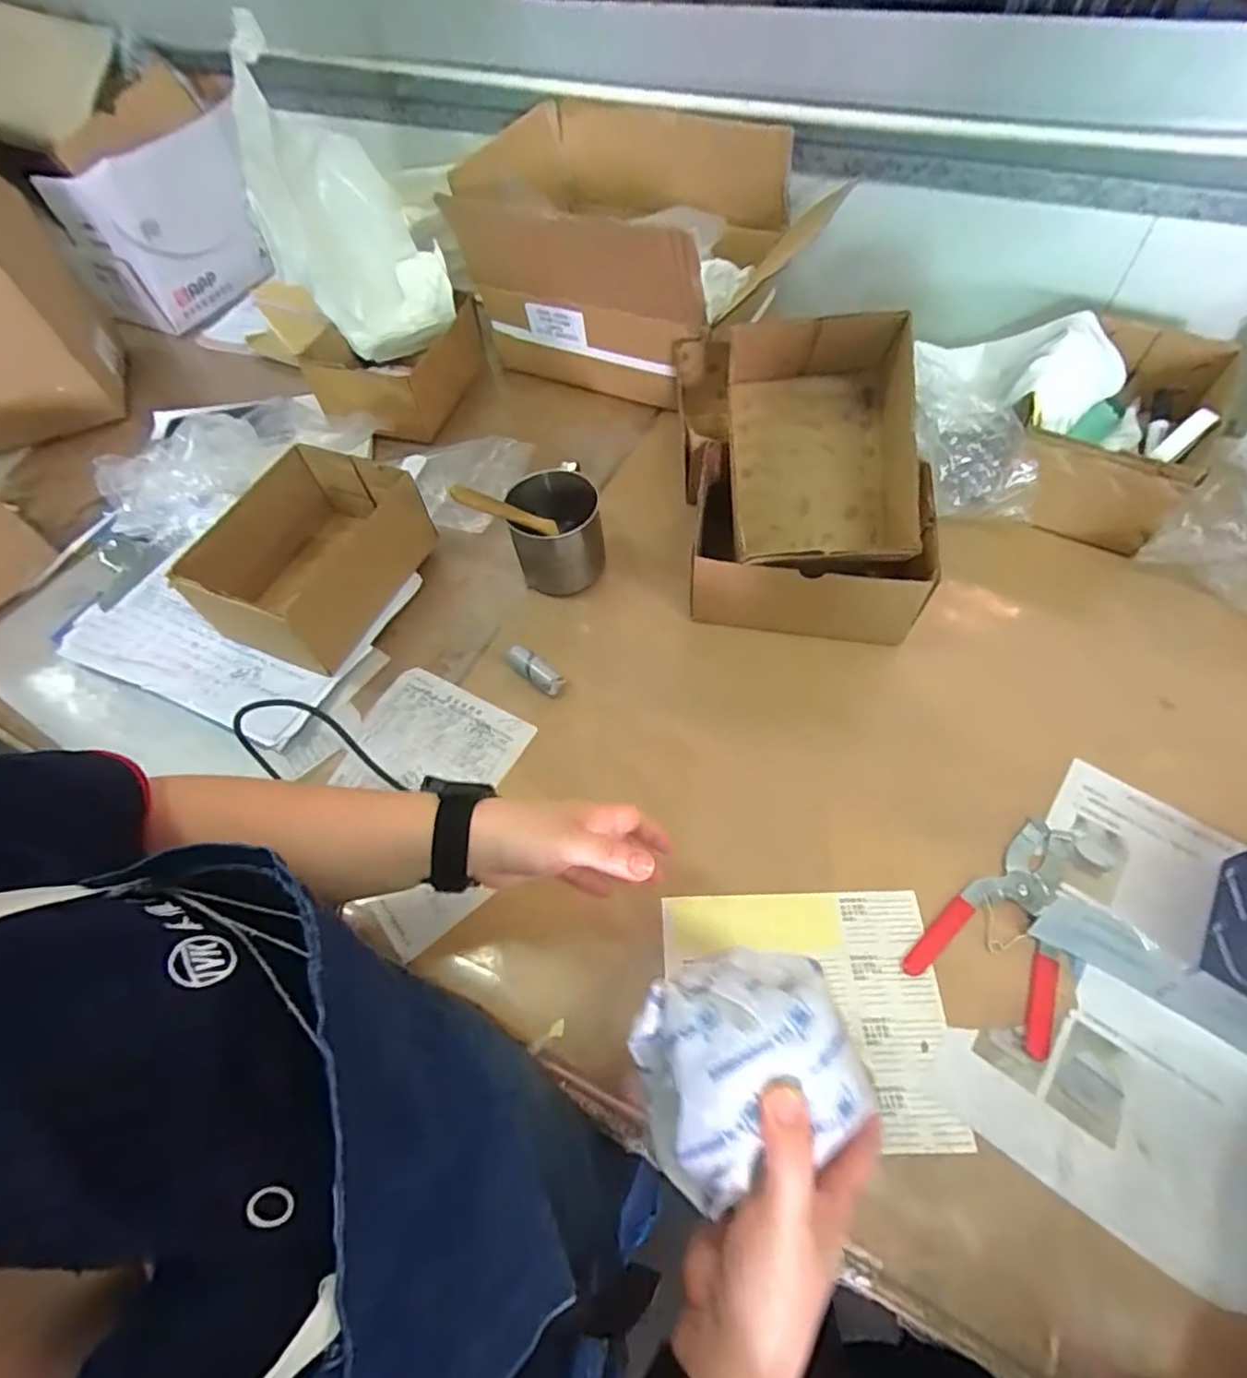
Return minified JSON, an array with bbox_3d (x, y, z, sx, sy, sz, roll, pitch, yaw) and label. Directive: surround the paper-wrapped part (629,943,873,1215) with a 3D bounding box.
[{"bbox_3d":[0.059,0.186,0.322,0.103,0.070,0.096,-1,62,3],"label":"paper-wrapped part"}]

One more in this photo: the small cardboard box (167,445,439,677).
[{"bbox_3d":[-0.307,-0.133,0.633,0.136,0.098,0.211,21,62,17],"label":"small cardboard box"}]

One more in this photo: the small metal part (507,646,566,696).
[{"bbox_3d":[-0.082,-0.017,0.592,0.058,0.022,0.020,32,66,21],"label":"small metal part"}]

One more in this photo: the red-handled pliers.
[{"bbox_3d":[0.283,0.161,0.469,0.095,0.014,0.162,29,65,20],"label":"red-handled pliers"}]

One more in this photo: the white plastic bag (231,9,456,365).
[{"bbox_3d":[-0.346,-0.567,0.774,0.167,0.233,0.287,-29,61,-12],"label":"white plastic bag"}]

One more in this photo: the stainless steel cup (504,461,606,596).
[{"bbox_3d":[-0.064,-0.155,0.638,0.087,0.082,0.097,-8,58,0],"label":"stainless steel cup"}]

